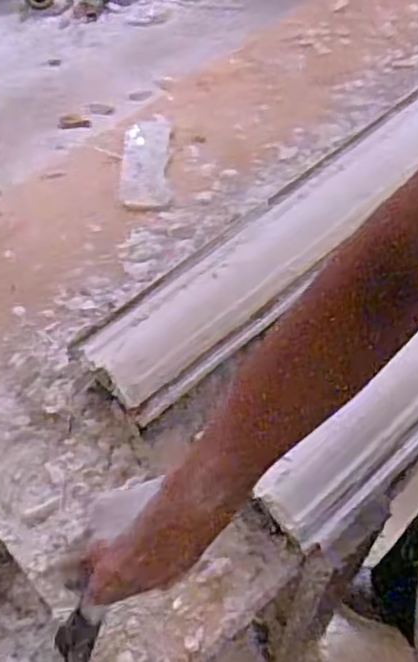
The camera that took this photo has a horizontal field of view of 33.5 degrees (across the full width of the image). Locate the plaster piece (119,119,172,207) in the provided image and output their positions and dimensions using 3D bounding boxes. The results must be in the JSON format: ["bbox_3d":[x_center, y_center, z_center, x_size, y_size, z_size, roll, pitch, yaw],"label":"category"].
[{"bbox_3d":[-0.085,-0.228,0.929,0.064,0.013,0.142,-2,58,1],"label":"plaster piece"}]

